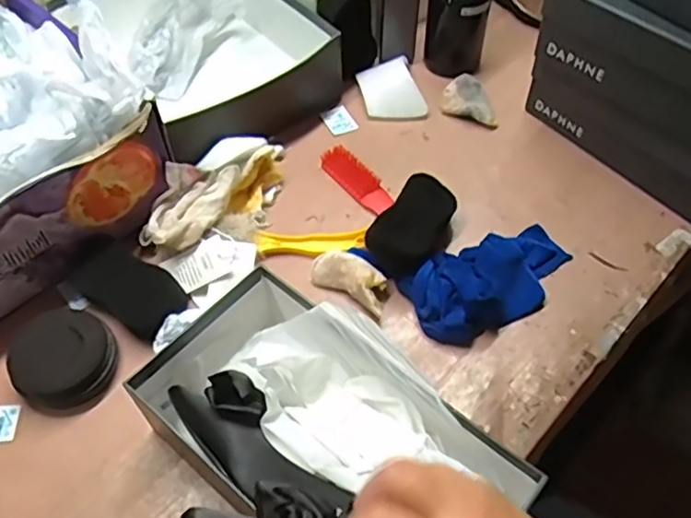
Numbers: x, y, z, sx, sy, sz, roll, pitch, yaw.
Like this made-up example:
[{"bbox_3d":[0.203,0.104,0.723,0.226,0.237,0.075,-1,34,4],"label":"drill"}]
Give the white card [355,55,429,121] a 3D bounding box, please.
[{"bbox_3d":[0.060,-0.212,0.831,0.072,0.026,0.083,-22,86,5],"label":"white card"}]

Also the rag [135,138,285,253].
[{"bbox_3d":[-0.138,-0.073,0.706,0.107,0.057,0.181,17,56,12],"label":"rag"}]

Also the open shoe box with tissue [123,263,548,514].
[{"bbox_3d":[-0.023,0.145,0.526,0.287,0.102,0.169,38,62,25],"label":"open shoe box with tissue"}]

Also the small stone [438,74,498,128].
[{"bbox_3d":[0.163,-0.202,0.825,0.078,0.031,0.056,21,56,15],"label":"small stone"}]

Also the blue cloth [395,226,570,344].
[{"bbox_3d":[0.153,0.014,0.656,0.178,0.043,0.094,-23,57,-16],"label":"blue cloth"}]

